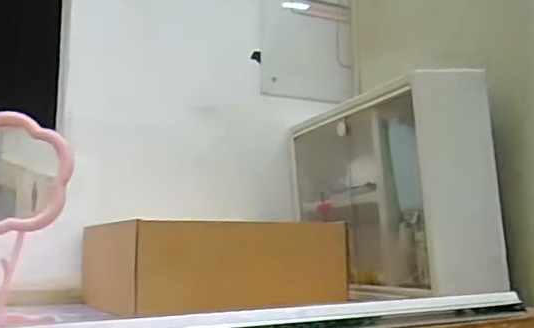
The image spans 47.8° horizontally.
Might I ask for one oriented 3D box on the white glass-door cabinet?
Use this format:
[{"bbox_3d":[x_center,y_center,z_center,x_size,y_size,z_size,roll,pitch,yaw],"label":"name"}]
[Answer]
[{"bbox_3d":[0.160,0.040,0.832,0.111,0.248,0.336,3,-9,-21],"label":"white glass-door cabinet"}]

